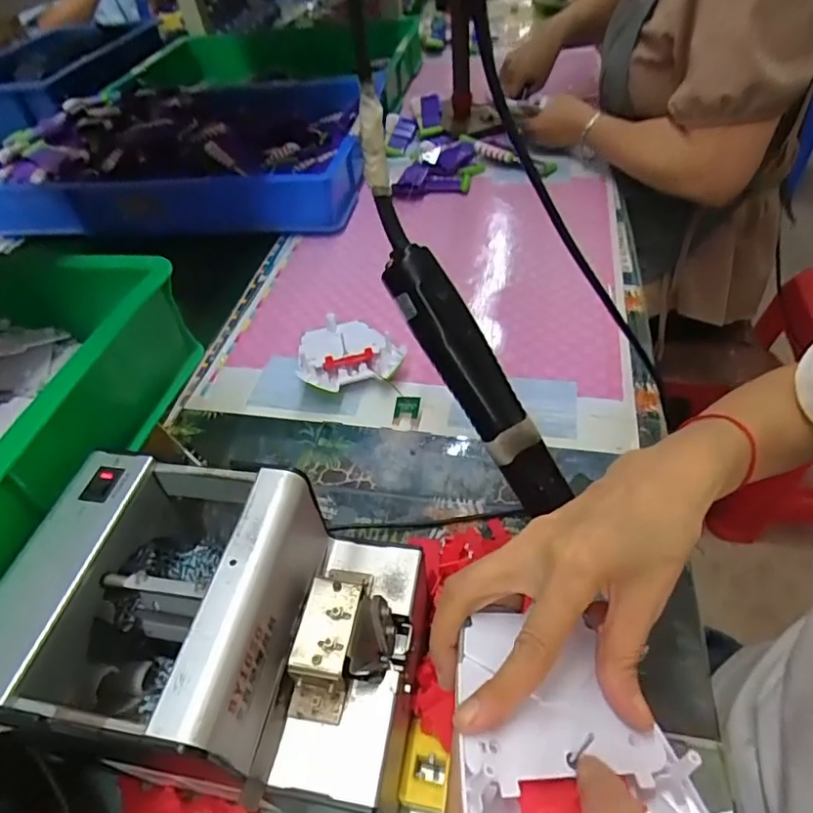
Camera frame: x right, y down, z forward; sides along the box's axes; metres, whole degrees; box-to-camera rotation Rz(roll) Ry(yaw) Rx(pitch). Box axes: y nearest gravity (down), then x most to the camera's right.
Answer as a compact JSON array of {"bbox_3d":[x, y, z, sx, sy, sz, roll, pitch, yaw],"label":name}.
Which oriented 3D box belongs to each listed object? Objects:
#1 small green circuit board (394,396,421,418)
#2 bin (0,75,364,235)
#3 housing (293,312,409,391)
[{"bbox_3d":[0.000,0.000,0.486,0.023,0.004,0.020,4,80,20],"label":"small green circuit board"},{"bbox_3d":[-0.320,-0.382,0.823,0.527,0.100,0.325,4,48,9],"label":"bin"},{"bbox_3d":[-0.060,-0.054,0.538,0.095,0.029,0.094,-18,49,-11],"label":"housing"}]

